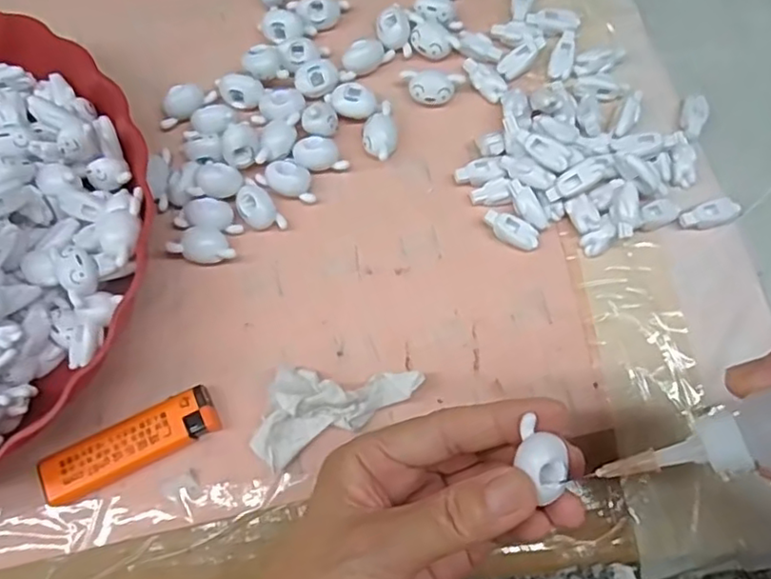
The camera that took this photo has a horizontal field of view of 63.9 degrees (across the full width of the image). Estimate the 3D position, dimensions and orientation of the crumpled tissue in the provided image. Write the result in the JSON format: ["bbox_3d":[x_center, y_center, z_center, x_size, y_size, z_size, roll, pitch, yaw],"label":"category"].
[{"bbox_3d":[-0.026,0.048,0.286,0.079,0.021,0.037,-27,74,-6],"label":"crumpled tissue"}]

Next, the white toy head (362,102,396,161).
[{"bbox_3d":[-0.003,-0.082,0.330,0.017,0.014,0.032,-2,73,2],"label":"white toy head"}]

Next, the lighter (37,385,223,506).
[{"bbox_3d":[-0.117,0.072,0.286,0.079,0.014,0.022,-26,74,-5],"label":"lighter"}]

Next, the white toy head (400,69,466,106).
[{"bbox_3d":[0.025,-0.109,0.336,0.033,0.014,0.014,3,74,3],"label":"white toy head"}]

